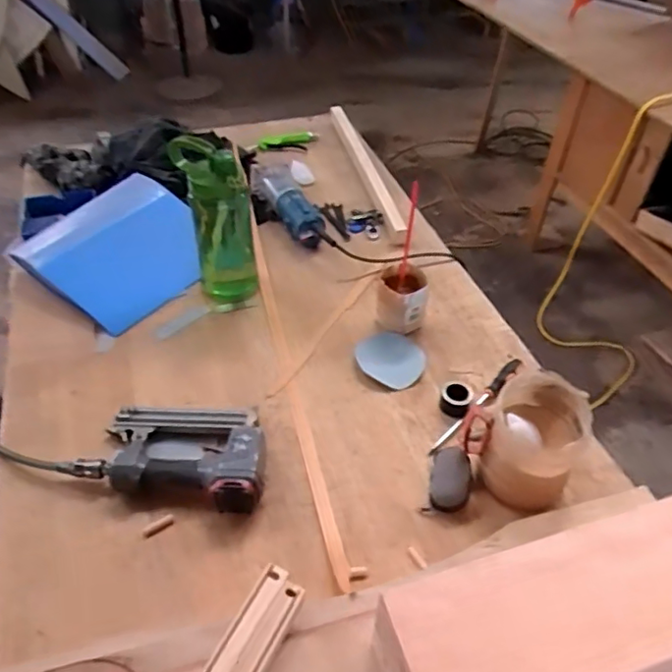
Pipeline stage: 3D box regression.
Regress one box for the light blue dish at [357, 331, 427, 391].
[{"bbox_3d":[0.089,0.036,0.948,0.108,0.011,0.100,0,44,0],"label":"light blue dish"}]

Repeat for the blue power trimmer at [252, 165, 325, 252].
[{"bbox_3d":[-0.090,-0.256,1.164,0.092,0.093,0.201,-18,47,-18],"label":"blue power trimmer"}]

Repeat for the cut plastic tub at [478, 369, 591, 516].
[{"bbox_3d":[0.255,0.139,0.760,0.114,0.121,0.132,24,48,22],"label":"cut plastic tub"}]

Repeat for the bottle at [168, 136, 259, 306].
[{"bbox_3d":[-0.189,-0.176,0.955,0.106,0.271,0.097,-10,45,-11],"label":"bottle"}]

